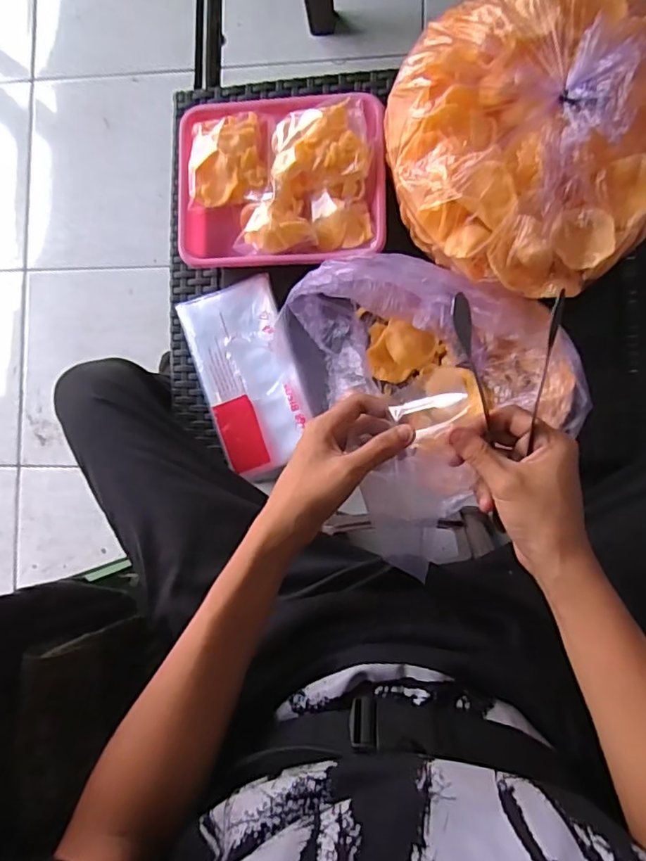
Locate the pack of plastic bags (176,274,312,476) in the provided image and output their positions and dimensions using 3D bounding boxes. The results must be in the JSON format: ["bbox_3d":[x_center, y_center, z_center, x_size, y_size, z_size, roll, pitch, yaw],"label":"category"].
[{"bbox_3d":[-0.081,-0.062,0.612,0.103,0.017,0.205,-20,86,5],"label":"pack of plastic bags"}]

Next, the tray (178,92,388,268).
[{"bbox_3d":[-0.045,-0.268,0.592,0.219,0.052,0.174,1,88,7],"label":"tray"}]

